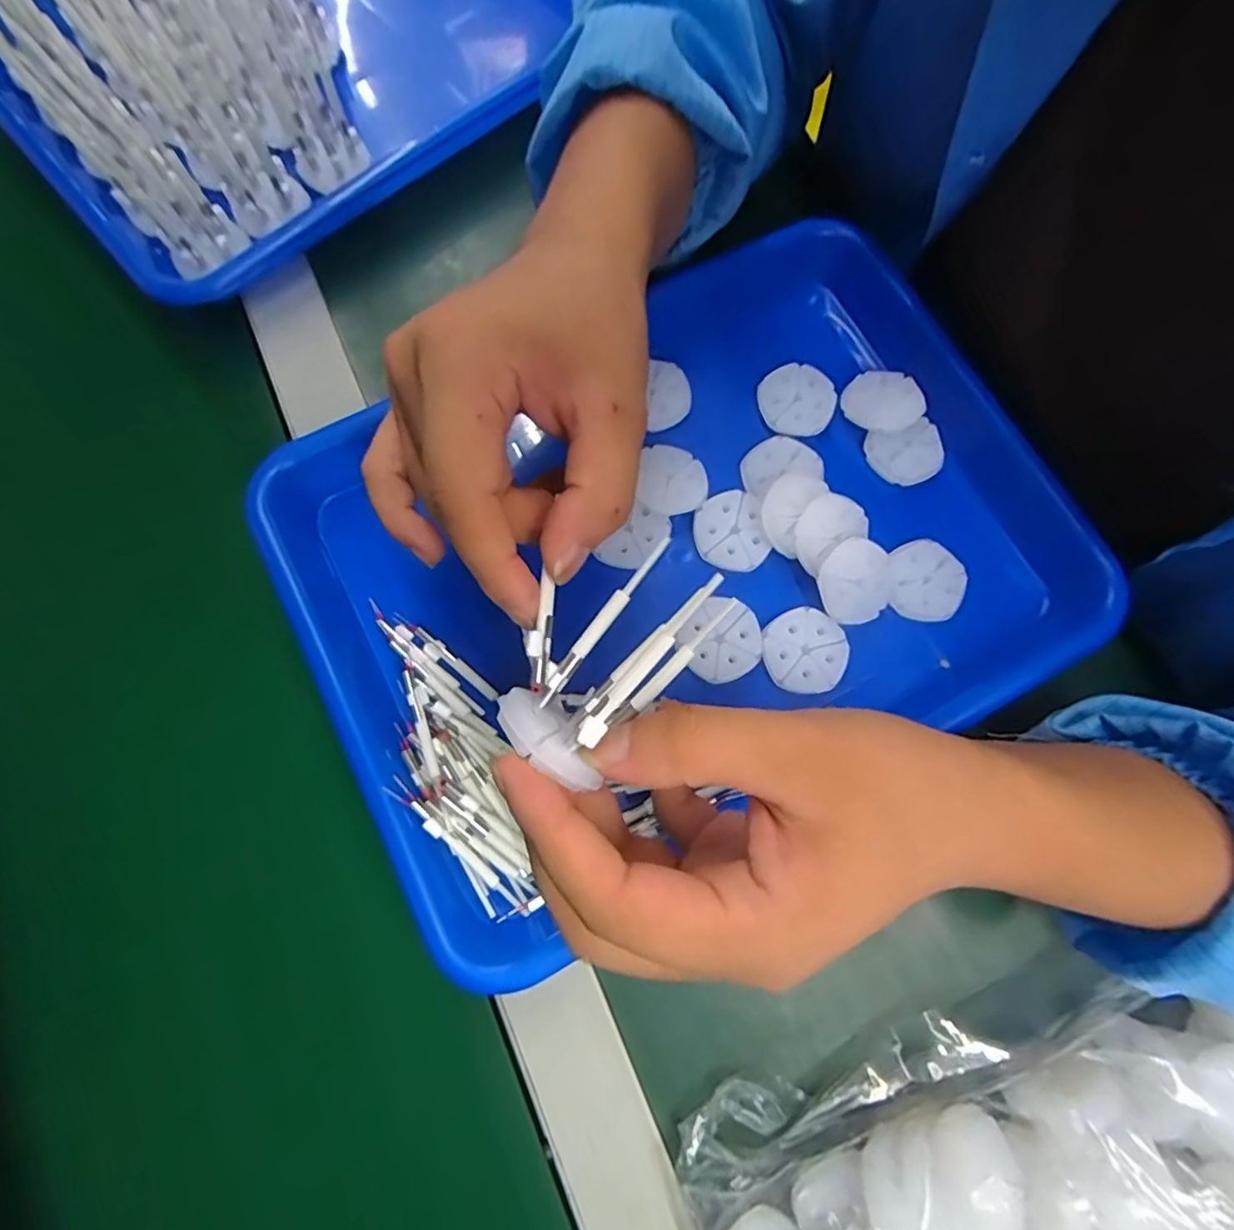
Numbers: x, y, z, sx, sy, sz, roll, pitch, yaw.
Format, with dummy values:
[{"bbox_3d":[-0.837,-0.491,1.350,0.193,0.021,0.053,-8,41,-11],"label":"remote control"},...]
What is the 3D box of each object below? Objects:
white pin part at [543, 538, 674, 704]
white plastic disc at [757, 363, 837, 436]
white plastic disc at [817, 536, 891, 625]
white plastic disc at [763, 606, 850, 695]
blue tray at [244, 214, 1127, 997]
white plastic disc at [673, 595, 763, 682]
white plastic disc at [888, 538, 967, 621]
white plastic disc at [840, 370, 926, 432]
[{"bbox_3d":[-0.004,0.001,0.190,0.006,0.010,0.064,38,78,8],"label":"white pin part"},{"bbox_3d":[0.090,-0.109,0.300,0.037,0.004,0.037,0,76,-1],"label":"white plastic disc"},{"bbox_3d":[0.109,-0.016,0.275,0.036,0.005,0.038,0,89,-15],"label":"white plastic disc"},{"bbox_3d":[0.086,0.016,0.273,0.038,0.004,0.037,0,76,-1],"label":"white plastic disc"},{"bbox_3d":[0.028,-0.028,0.286,0.340,0.042,0.241,-27,78,-8],"label":"blue tray"},{"bbox_3d":[0.048,0.011,0.275,0.035,0.004,0.037,0,76,-1],"label":"white plastic disc"},{"bbox_3d":[0.145,-0.017,0.283,0.033,0.006,0.037,4,76,-1],"label":"white plastic disc"},{"bbox_3d":[0.132,-0.107,0.299,0.036,0.007,0.032,14,76,2],"label":"white plastic disc"}]

